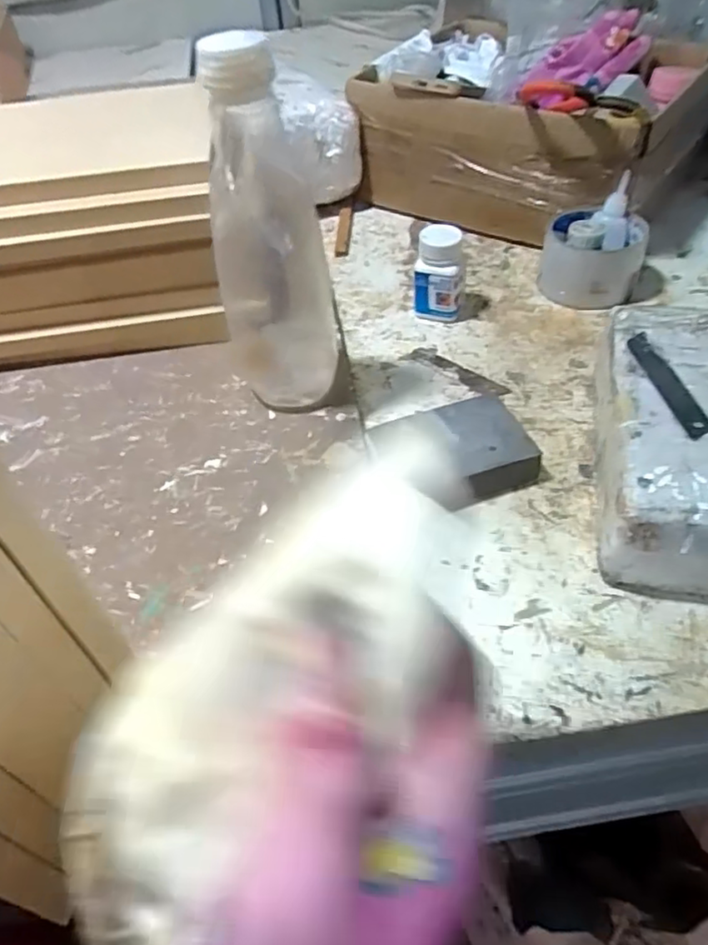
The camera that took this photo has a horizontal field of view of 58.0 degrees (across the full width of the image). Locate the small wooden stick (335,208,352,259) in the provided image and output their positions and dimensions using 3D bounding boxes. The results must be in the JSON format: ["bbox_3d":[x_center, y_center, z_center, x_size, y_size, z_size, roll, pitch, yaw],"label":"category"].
[{"bbox_3d":[-0.011,-0.257,0.688,0.014,0.009,0.095,-1,48,5],"label":"small wooden stick"}]

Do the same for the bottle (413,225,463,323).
[{"bbox_3d":[0.072,-0.168,0.551,0.039,0.075,0.034,4,49,9],"label":"bottle"}]

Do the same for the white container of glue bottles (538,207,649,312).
[{"bbox_3d":[0.212,-0.188,0.566,0.087,0.056,0.079,16,52,19],"label":"white container of glue bottles"}]

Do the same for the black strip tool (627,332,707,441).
[{"bbox_3d":[0.190,-0.055,0.388,0.016,0.005,0.098,-8,48,-1],"label":"black strip tool"}]

